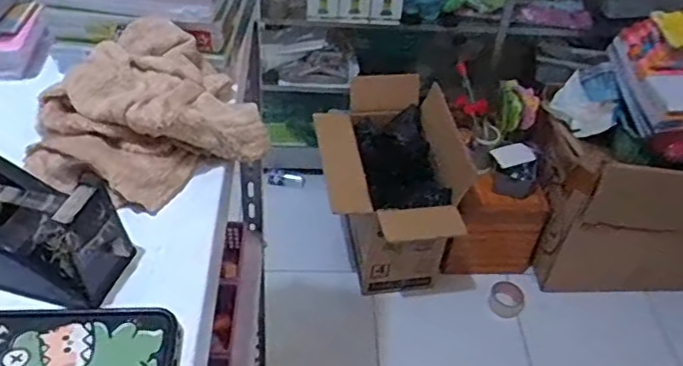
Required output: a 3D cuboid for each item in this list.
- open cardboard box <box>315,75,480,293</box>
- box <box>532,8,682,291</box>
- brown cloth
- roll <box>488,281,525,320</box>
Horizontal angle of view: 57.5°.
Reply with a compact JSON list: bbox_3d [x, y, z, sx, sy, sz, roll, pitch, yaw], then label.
[{"bbox_3d":[0.146,0.025,1.697,0.388,0.405,0.483,-3,45,-8],"label":"open cardboard box"},{"bbox_3d":[0.817,-0.079,1.668,0.521,0.624,0.413,1,45,-4],"label":"box"},{"bbox_3d":[-0.162,-0.061,0.507,0.176,0.069,0.139,-33,56,-32],"label":"brown cloth"},{"bbox_3d":[0.464,0.325,1.748,0.096,0.046,0.096,2,45,-2],"label":"roll"}]

